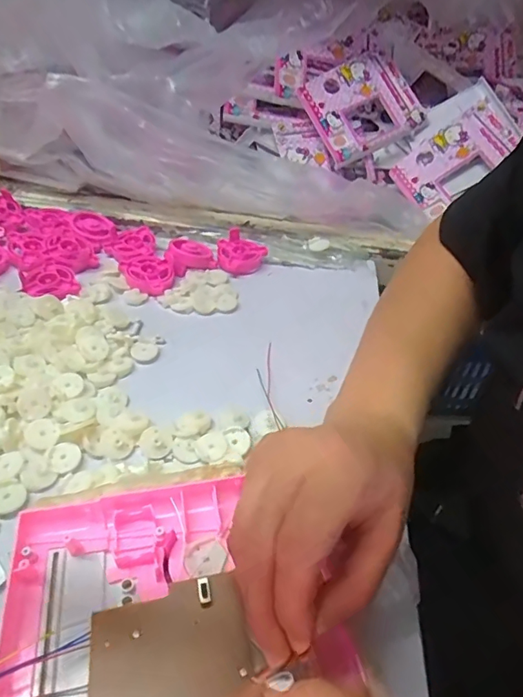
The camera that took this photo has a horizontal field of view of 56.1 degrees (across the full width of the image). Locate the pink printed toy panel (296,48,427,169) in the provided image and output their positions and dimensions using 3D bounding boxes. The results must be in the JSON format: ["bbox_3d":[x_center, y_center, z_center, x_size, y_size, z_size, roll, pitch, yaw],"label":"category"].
[{"bbox_3d":[0.127,-0.308,0.618,0.139,0.012,0.117,-30,89,-9],"label":"pink printed toy panel"}]

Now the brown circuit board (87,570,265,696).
[{"bbox_3d":[-0.040,0.146,0.224,0.073,0.004,0.071,-7,46,-10],"label":"brown circuit board"}]

